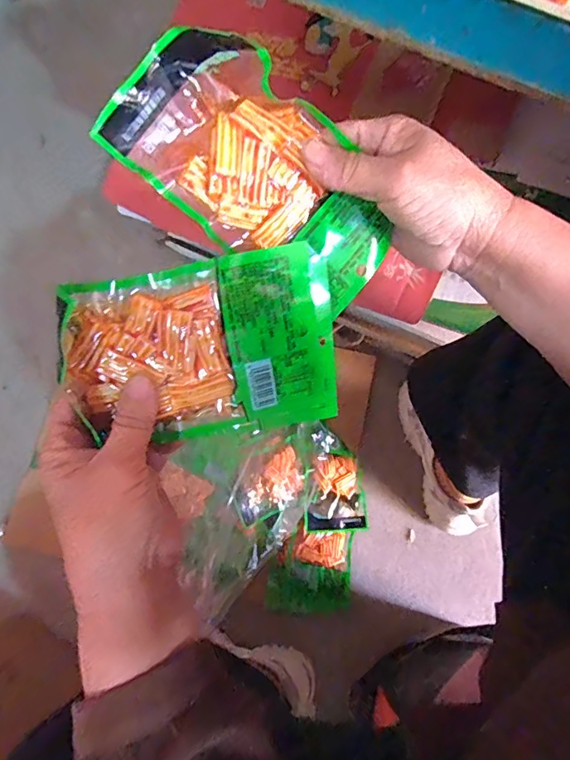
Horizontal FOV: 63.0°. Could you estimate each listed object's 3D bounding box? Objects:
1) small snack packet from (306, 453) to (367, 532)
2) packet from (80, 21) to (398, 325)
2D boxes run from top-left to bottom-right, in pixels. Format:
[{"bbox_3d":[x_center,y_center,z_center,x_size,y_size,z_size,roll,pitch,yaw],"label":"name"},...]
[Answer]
[{"bbox_3d":[0.077,0.169,0.698,0.088,0.025,0.107,-1,74,-2],"label":"small snack packet"},{"bbox_3d":[-0.010,-0.116,0.267,0.166,0.016,0.088,38,97,-17],"label":"packet"}]

